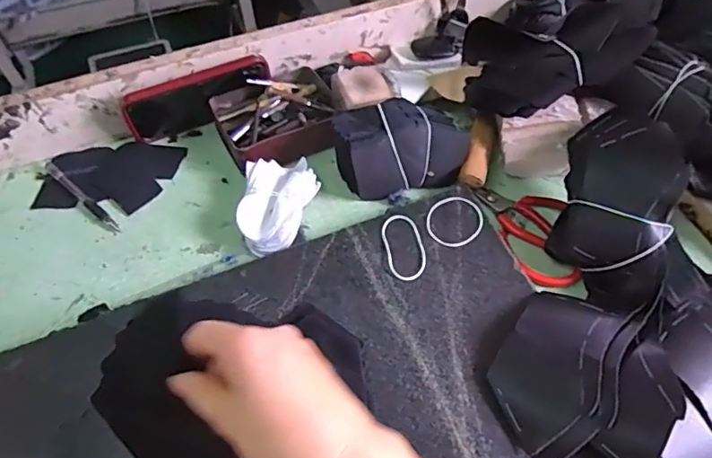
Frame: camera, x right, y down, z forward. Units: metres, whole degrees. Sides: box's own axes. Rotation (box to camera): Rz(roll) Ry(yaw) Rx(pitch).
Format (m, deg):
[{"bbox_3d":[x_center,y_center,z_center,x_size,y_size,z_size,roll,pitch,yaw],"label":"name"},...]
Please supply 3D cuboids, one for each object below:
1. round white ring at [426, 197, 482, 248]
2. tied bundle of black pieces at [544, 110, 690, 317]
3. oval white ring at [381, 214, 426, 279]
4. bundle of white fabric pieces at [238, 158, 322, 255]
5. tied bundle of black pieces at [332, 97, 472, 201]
[{"bbox_3d":[0.097,-0.008,0.504,0.051,0.005,0.061,36,64,23],"label":"round white ring"},{"bbox_3d":[0.233,-0.015,0.468,0.097,0.060,0.186,15,99,25],"label":"tied bundle of black pieces"},{"bbox_3d":[0.045,0.016,0.487,0.035,0.004,0.071,-8,57,-4],"label":"oval white ring"},{"bbox_3d":[-0.077,-0.019,0.519,0.072,0.038,0.103,1,56,2],"label":"bundle of white fabric pieces"},{"bbox_3d":[0.046,-0.083,0.531,0.134,0.070,0.075,-3,56,-1],"label":"tied bundle of black pieces"}]

